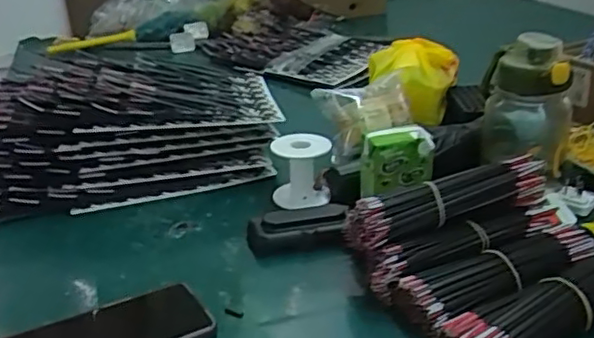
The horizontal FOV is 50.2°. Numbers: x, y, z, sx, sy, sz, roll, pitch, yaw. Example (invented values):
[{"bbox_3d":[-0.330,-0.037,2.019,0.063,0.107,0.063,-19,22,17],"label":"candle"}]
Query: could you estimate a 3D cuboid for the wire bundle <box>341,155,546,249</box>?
[{"bbox_3d":[0.133,0.031,0.556,0.183,0.054,0.033,-10,26,-17],"label":"wire bundle"}]

